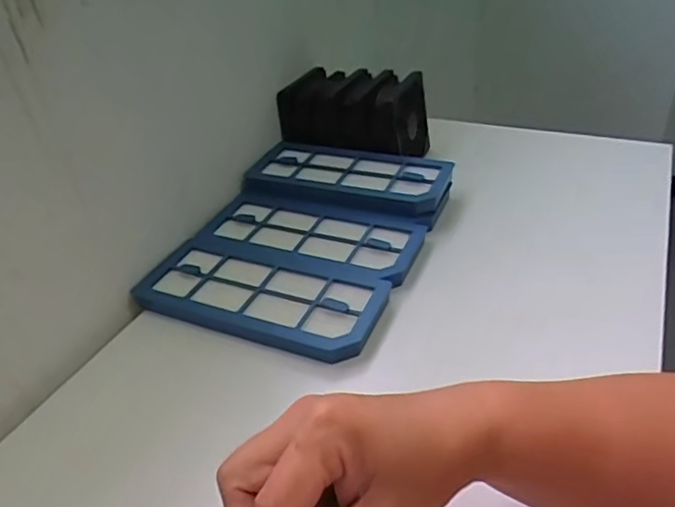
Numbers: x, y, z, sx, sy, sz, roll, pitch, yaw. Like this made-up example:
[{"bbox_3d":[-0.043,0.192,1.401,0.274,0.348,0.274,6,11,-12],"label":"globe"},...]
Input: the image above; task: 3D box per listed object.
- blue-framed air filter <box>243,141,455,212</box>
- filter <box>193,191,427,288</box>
[{"bbox_3d":[0.011,-0.083,0.594,0.205,0.021,0.095,12,42,20],"label":"blue-framed air filter"},{"bbox_3d":[-0.028,-0.016,0.538,0.211,0.021,0.085,12,42,21],"label":"filter"}]

